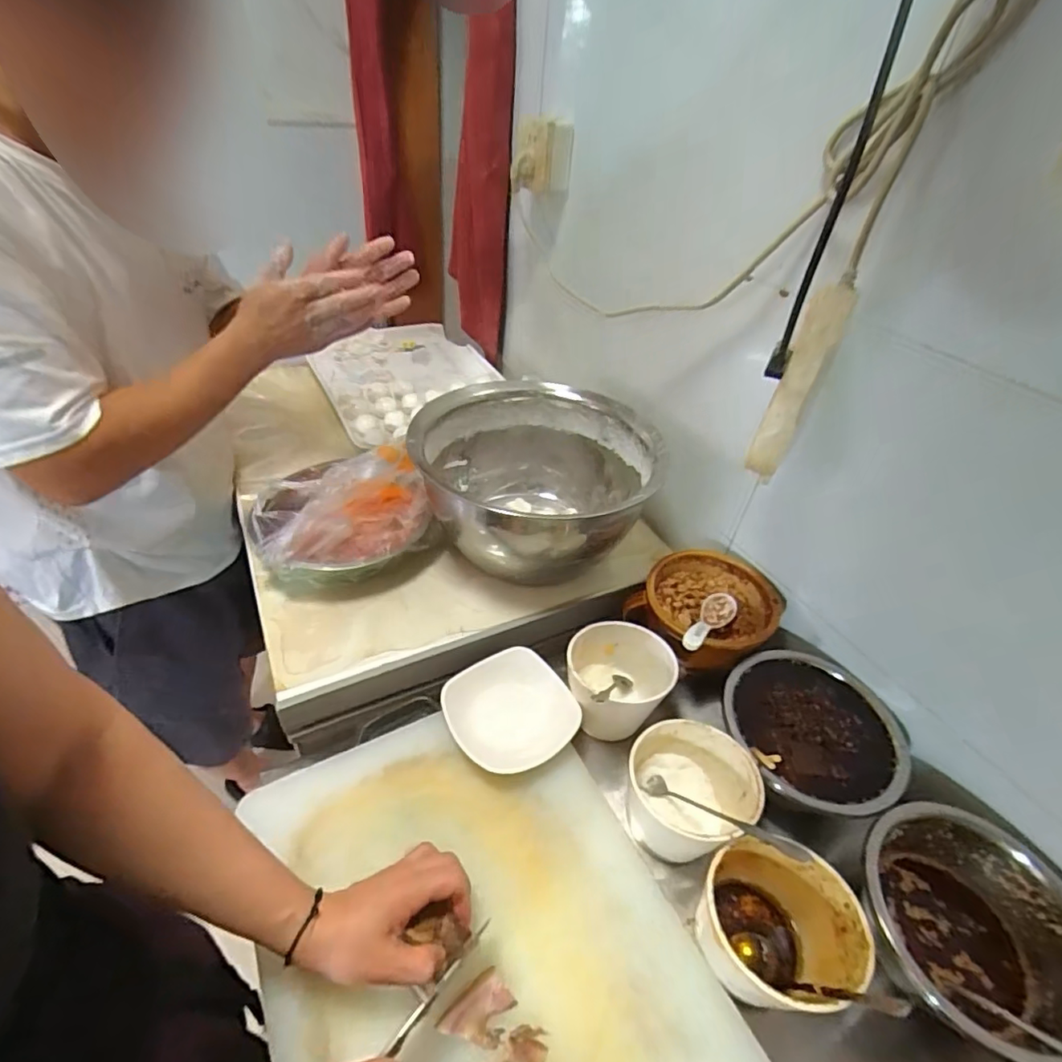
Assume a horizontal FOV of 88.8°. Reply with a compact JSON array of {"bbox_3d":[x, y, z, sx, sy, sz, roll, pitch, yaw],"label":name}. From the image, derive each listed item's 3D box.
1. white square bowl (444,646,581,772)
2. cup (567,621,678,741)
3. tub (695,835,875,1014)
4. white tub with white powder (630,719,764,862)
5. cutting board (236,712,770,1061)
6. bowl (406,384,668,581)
[{"bbox_3d":[-0.022,0.192,0.577,0.119,0.037,0.128,-22,48,-31],"label":"white square bowl"},{"bbox_3d":[0.093,0.172,0.613,0.110,0.099,0.114,4,40,-3],"label":"cup"},{"bbox_3d":[0.197,0.320,0.444,0.112,0.094,0.103,4,40,-3],"label":"tub"},{"bbox_3d":[0.147,0.252,0.520,0.116,0.090,0.101,27,44,23],"label":"white tub with white powder"},{"bbox_3d":[-0.030,0.341,0.422,0.307,0.024,0.430,-17,45,-26],"label":"cutting board"},{"bbox_3d":[0.006,-0.053,0.709,0.289,0.170,0.275,4,40,-3],"label":"bowl"}]

